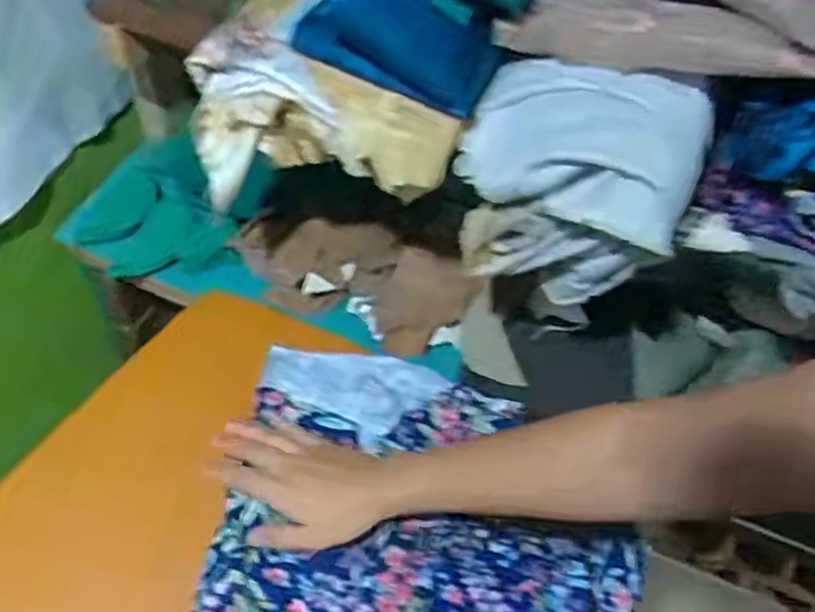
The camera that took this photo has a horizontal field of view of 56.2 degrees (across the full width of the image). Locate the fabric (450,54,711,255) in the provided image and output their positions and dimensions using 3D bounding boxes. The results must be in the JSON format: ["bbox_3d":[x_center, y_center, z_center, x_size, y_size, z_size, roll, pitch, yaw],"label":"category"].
[{"bbox_3d":[0.134,-0.127,0.593,0.180,0.071,0.118,17,53,14],"label":"fabric"}]

